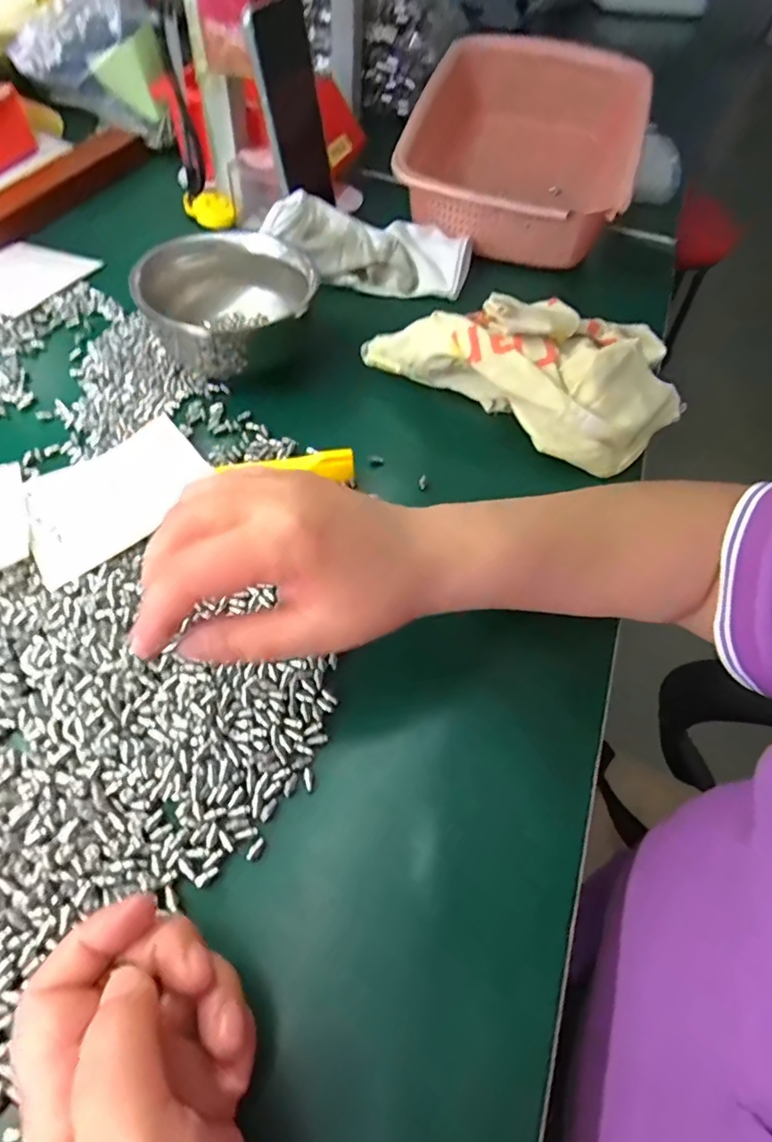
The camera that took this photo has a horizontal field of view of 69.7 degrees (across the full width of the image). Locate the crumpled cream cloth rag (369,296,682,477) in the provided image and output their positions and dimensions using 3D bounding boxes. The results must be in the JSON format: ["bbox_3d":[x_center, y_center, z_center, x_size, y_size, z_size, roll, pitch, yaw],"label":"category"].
[{"bbox_3d":[0.099,-0.150,0.395,0.222,0.066,0.094,26,59,12],"label":"crumpled cream cloth rag"}]

